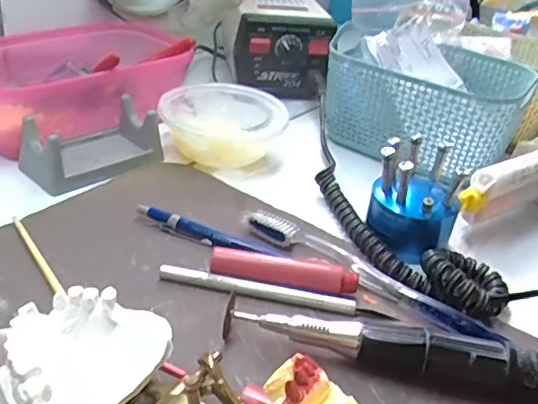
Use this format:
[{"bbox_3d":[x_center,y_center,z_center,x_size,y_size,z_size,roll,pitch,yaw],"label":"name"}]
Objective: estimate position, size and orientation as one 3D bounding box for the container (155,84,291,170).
[{"bbox_3d":[-0.041,-0.065,0.491,0.100,0.043,0.100,5,32,-3],"label":"container"}]

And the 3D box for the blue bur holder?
[{"bbox_3d":[0.099,-0.005,0.383,0.056,0.063,0.052,21,34,20],"label":"blue bur holder"}]

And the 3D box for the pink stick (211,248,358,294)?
[{"bbox_3d":[0.009,0.042,0.340,0.086,0.017,0.013,9,32,3],"label":"pink stick"}]

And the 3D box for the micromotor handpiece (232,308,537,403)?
[{"bbox_3d":[0.078,0.075,0.290,0.184,0.030,0.020,13,32,9],"label":"micromotor handpiece"}]

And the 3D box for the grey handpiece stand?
[{"bbox_3d":[-0.135,-0.048,0.440,0.061,0.035,0.097,28,37,29],"label":"grey handpiece stand"}]

